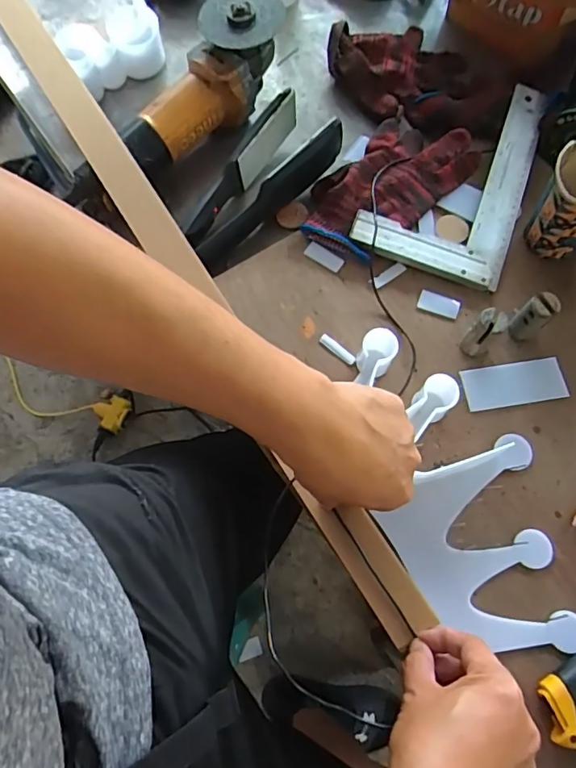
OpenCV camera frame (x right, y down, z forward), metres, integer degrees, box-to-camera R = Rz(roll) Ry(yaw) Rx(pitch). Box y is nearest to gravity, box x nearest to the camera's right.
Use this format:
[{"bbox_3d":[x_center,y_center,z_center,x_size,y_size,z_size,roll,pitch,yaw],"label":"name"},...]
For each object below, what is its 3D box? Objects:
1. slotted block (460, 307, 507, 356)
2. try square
[{"bbox_3d":[0.174,-0.045,0.465,0.024,0.052,0.022,-42,76,-12],"label":"slotted block"},{"bbox_3d":[0.179,-0.229,0.544,0.147,0.018,0.259,21,73,8],"label":"try square"}]

